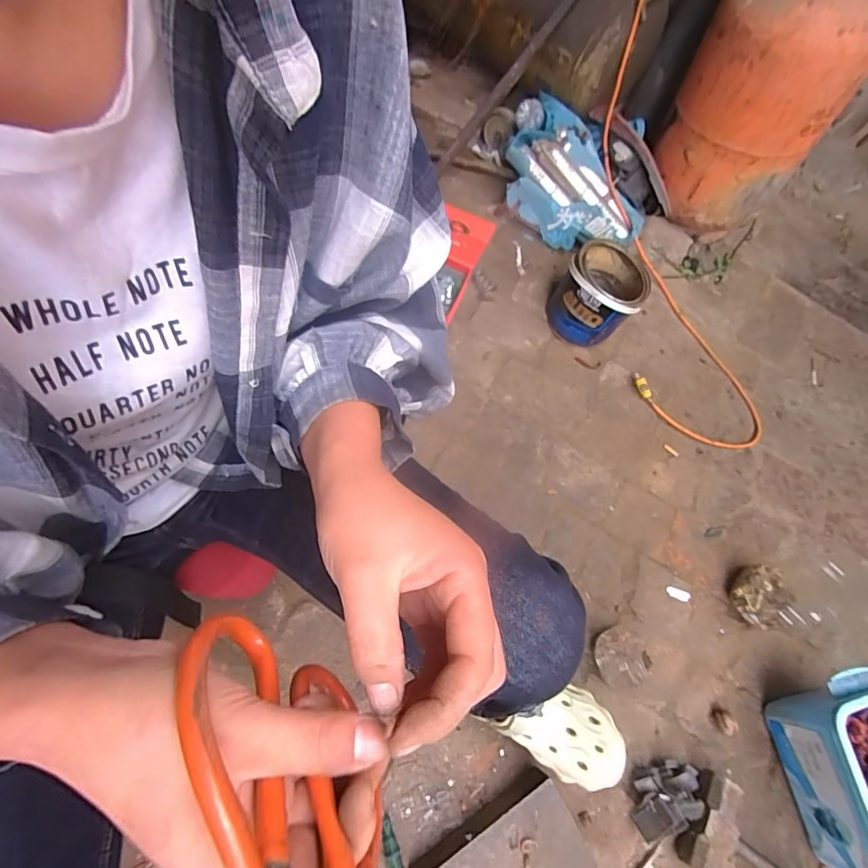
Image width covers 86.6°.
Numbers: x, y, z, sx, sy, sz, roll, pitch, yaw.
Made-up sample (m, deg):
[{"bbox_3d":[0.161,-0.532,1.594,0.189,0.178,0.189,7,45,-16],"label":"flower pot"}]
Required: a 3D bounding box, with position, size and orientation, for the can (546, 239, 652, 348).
[{"bbox_3d":[0.350,-0.305,0.980,0.175,0.162,0.195,22,67,6],"label":"can"}]

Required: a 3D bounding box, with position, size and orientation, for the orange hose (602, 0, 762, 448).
[{"bbox_3d":[0.496,-0.519,0.975,0.249,0.255,1.119,-9,90,-7],"label":"orange hose"}]

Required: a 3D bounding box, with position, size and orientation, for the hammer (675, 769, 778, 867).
[{"bbox_3d":[0.546,0.637,0.630,0.415,0.047,0.122,29,68,9],"label":"hammer"}]

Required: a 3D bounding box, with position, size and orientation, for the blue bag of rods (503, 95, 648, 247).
[{"bbox_3d":[0.310,-0.598,1.093,0.244,0.075,0.403,-43,95,5],"label":"blue bag of rods"}]

